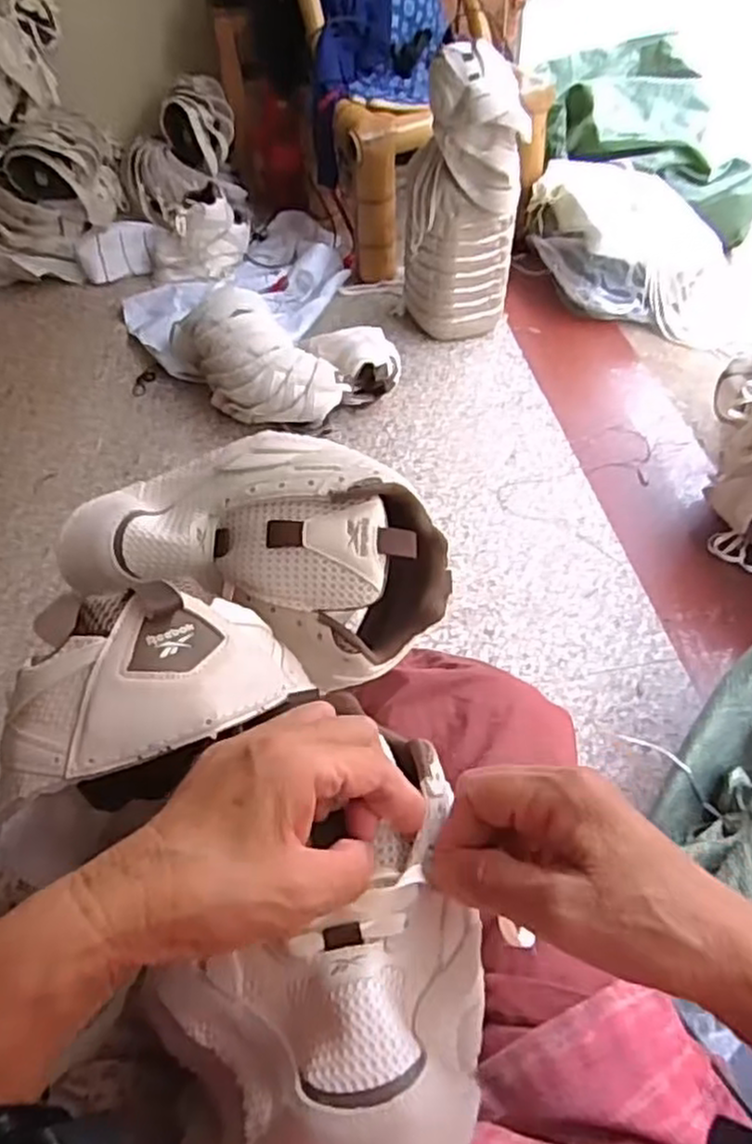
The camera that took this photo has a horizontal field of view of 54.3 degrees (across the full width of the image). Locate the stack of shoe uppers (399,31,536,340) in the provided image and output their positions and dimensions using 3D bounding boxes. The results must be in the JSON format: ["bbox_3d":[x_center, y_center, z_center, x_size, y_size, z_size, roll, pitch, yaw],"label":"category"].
[{"bbox_3d":[0.154,-0.665,1.343,0.204,0.447,0.149,1,51,4],"label":"stack of shoe uppers"}]

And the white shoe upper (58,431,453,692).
[{"bbox_3d":[-0.060,-0.013,0.427,0.197,0.084,0.122,6,51,8],"label":"white shoe upper"}]

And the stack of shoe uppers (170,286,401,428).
[{"bbox_3d":[-0.172,-0.405,1.342,0.294,0.156,0.360,-31,56,-21],"label":"stack of shoe uppers"}]

